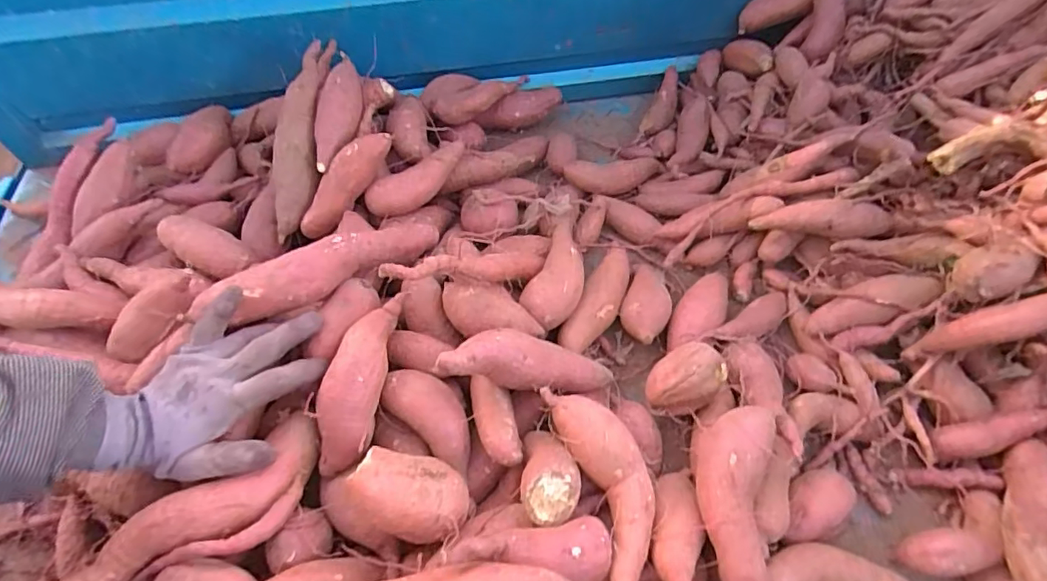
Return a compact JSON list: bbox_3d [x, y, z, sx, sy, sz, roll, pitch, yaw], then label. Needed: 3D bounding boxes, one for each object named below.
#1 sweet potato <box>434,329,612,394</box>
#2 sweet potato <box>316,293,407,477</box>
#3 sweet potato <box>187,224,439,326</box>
[{"bbox_3d":[0.002,0.061,0.446,0.158,0.044,0.049,12,51,-29],"label":"sweet potato"},{"bbox_3d":[-0.138,0.073,0.432,0.047,0.042,0.150,12,77,9],"label":"sweet potato"},{"bbox_3d":[-0.178,-0.024,0.476,0.217,0.044,0.054,-25,58,-29],"label":"sweet potato"}]

